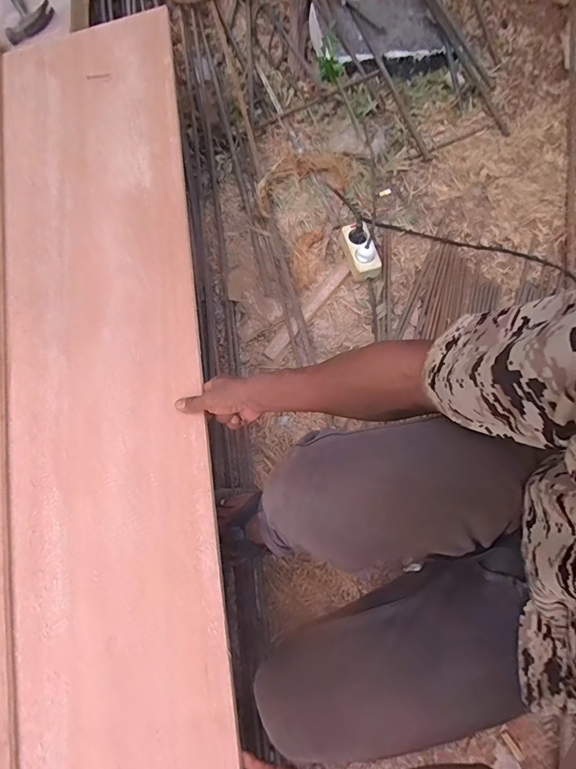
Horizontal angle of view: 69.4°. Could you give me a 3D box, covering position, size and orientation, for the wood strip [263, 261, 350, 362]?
[{"bbox_3d":[0.042,-0.155,0.835,0.033,0.010,0.255,36,72,17],"label":"wood strip"}]

